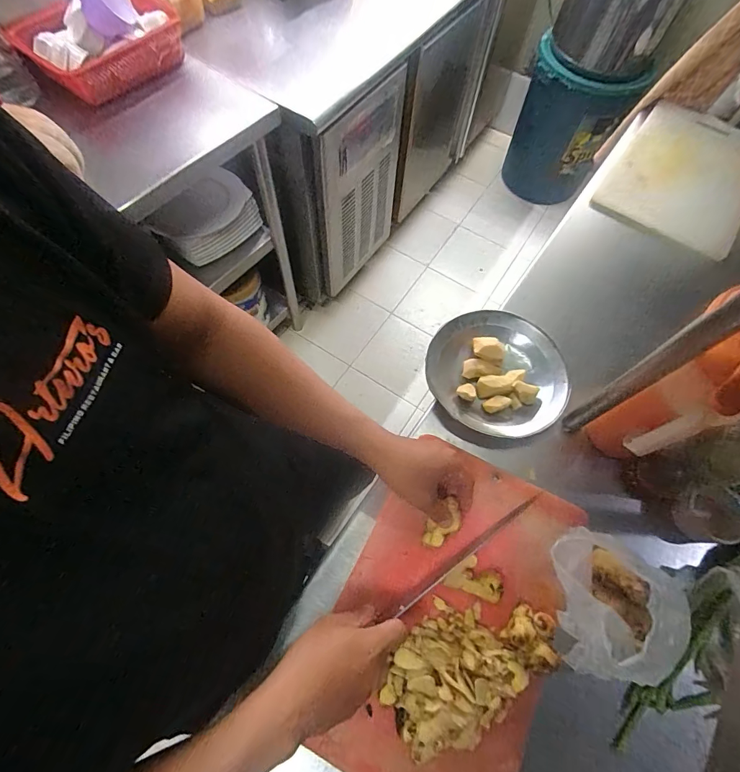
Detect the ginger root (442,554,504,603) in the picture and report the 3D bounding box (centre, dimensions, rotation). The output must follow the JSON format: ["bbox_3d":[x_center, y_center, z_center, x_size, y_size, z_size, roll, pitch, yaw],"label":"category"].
[{"bbox_3d":[0.123,0.223,0.466,0.057,0.034,0.040,19,67,6],"label":"ginger root"}]

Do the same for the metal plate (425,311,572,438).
[{"bbox_3d":[0.185,-0.019,0.581,0.193,0.034,0.192,1,66,-2],"label":"metal plate"}]

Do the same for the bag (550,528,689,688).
[{"bbox_3d":[0.260,0.230,0.430,0.109,0.094,0.135,-1,66,-3],"label":"bag"}]

